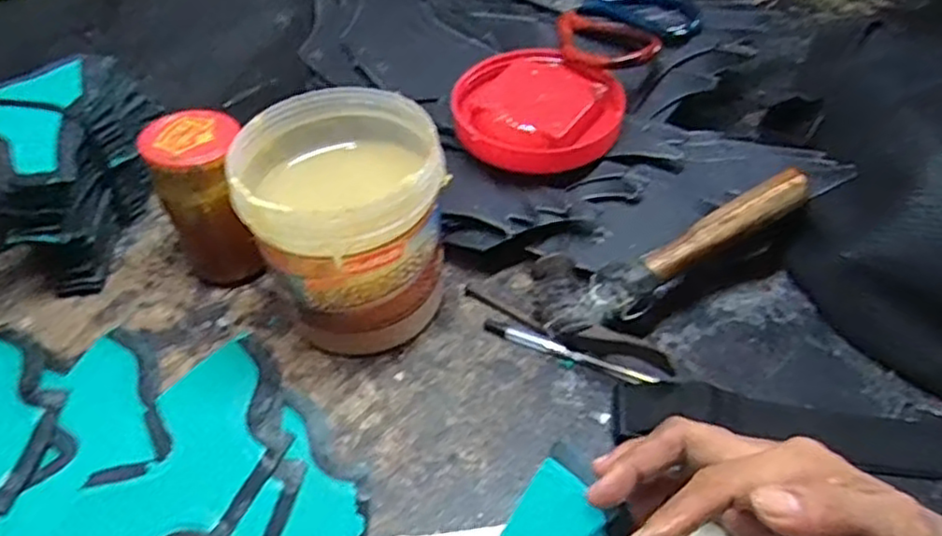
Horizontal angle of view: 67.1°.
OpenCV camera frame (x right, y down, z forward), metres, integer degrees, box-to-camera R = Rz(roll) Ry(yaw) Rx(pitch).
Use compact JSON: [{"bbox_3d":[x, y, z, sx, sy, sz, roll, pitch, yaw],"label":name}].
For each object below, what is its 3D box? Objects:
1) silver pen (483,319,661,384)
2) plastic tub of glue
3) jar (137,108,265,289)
[{"bbox_3d":[0.061,0.054,0.452,0.115,0.010,0.007,20,51,20],"label":"silver pen"},{"bbox_3d":[-0.074,-0.024,0.449,0.115,0.131,0.112,-1,47,2],"label":"plastic tub of glue"},{"bbox_3d":[-0.174,-0.043,0.482,0.053,0.115,0.058,-1,47,2],"label":"jar"}]

